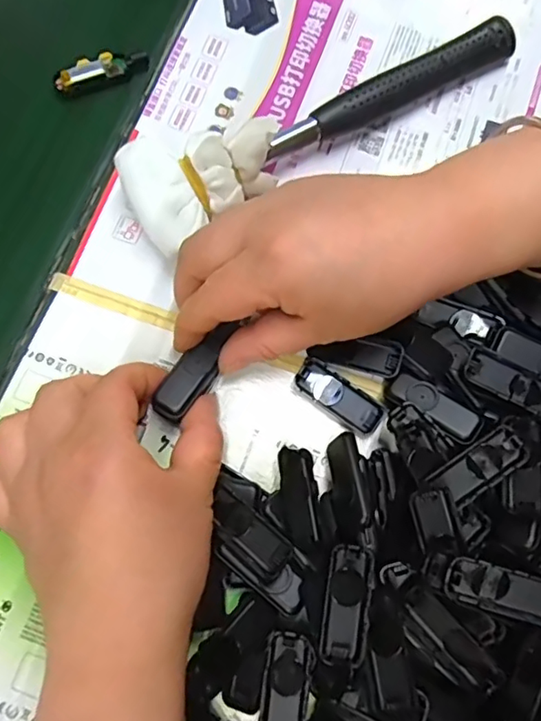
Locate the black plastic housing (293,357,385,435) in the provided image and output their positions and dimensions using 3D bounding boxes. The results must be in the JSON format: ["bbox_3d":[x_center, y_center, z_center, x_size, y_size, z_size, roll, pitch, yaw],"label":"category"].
[{"bbox_3d":[0.034,0.017,0.270,0.045,0.007,0.018,34,77,9],"label":"black plastic housing"}]

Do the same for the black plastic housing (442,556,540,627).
[{"bbox_3d":[0.094,0.093,0.221,0.047,0.016,0.018,14,75,4],"label":"black plastic housing"}]

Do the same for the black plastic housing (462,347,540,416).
[{"bbox_3d":[0.114,0.011,0.252,0.051,0.005,0.018,26,76,7],"label":"black plastic housing"}]

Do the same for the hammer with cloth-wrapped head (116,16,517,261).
[{"bbox_3d":[0.031,-0.135,0.297,0.233,0.027,0.053,-30,76,-14],"label":"hammer with cloth-wrapped head"}]

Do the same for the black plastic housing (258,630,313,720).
[{"bbox_3d":[0.006,0.140,0.224,0.018,0.004,0.052,8,75,2],"label":"black plastic housing"}]

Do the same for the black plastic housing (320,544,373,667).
[{"bbox_3d":[0.032,0.102,0.230,0.019,0.006,0.045,8,75,2],"label":"black plastic housing"}]

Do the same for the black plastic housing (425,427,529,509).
[{"bbox_3d":[0.091,0.047,0.239,0.044,0.011,0.017,-33,77,-8],"label":"black plastic housing"}]

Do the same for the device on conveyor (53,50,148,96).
[{"bbox_3d":[-0.103,-0.178,0.333,0.057,0.011,0.019,-21,75,-6],"label":"device on conveyor"}]

